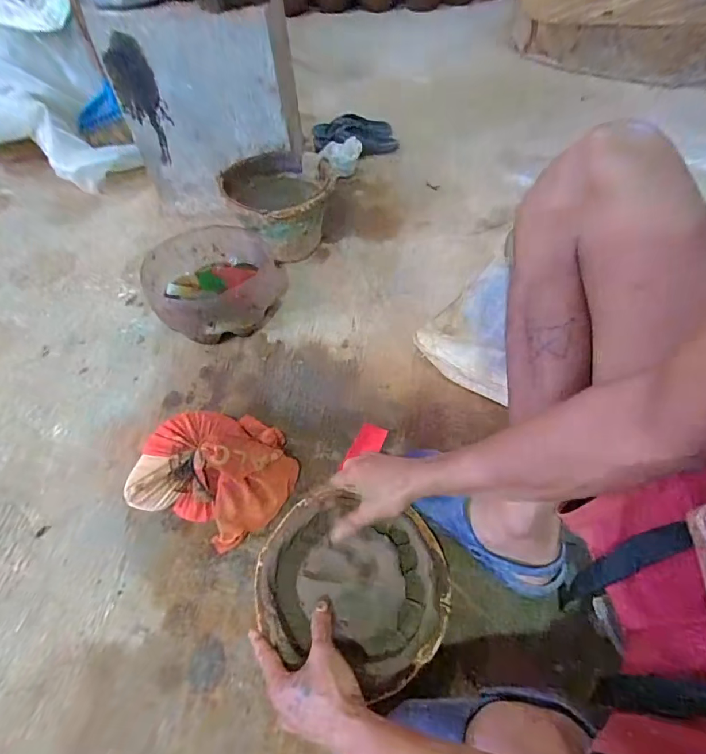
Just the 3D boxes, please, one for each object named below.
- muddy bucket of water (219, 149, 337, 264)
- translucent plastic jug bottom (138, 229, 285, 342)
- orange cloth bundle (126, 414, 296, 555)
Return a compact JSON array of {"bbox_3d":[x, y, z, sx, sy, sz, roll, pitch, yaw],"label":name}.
[{"bbox_3d":[-0.168,-0.393,0.984,0.248,0.159,0.260,-8,54,-3],"label":"muddy bucket of water"},{"bbox_3d":[-0.260,-0.193,0.860,0.276,0.117,0.242,-28,56,-19],"label":"translucent plastic jug bottom"},{"bbox_3d":[-0.199,0.126,0.621,0.224,0.099,0.199,18,54,15],"label":"orange cloth bundle"}]

